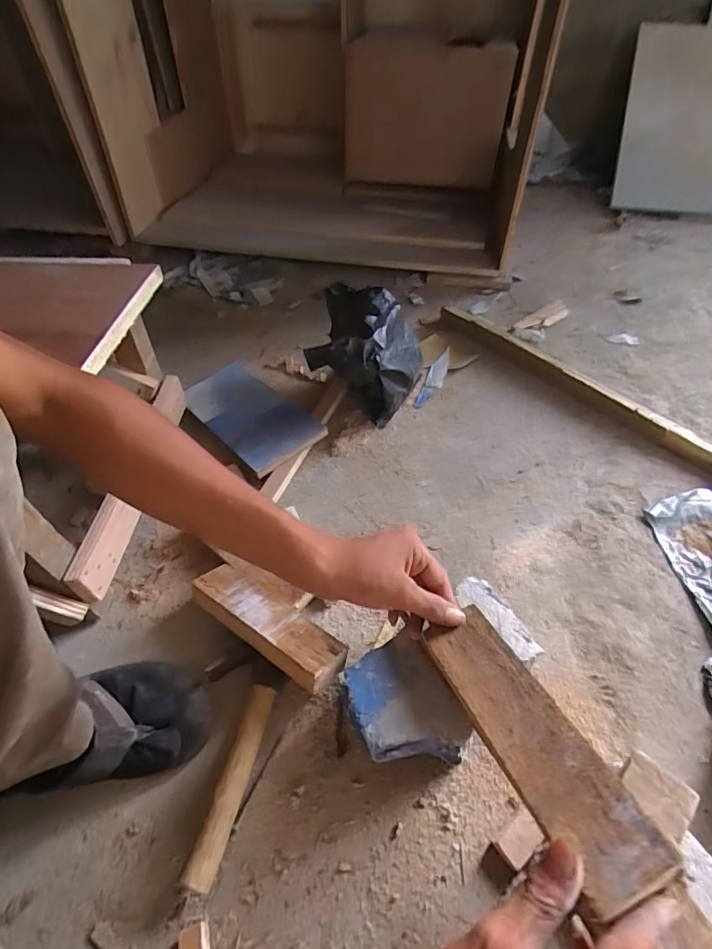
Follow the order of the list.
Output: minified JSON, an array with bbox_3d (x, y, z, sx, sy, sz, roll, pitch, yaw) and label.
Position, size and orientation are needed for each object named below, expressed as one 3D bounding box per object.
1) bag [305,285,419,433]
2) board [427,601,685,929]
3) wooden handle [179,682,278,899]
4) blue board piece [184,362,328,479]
[{"bbox_3d":[0.021,-0.201,0.791,0.174,0.171,0.185,10,51,7],"label":"bag"},{"bbox_3d":[0.112,0.169,0.308,0.054,0.017,0.188,-17,31,-15],"label":"board"},{"bbox_3d":[-0.117,0.298,0.452,0.025,0.037,0.165,11,51,8],"label":"wooden handle"},{"bbox_3d":[-0.183,-0.109,0.794,0.145,0.018,0.272,-37,59,-26],"label":"blue board piece"}]

